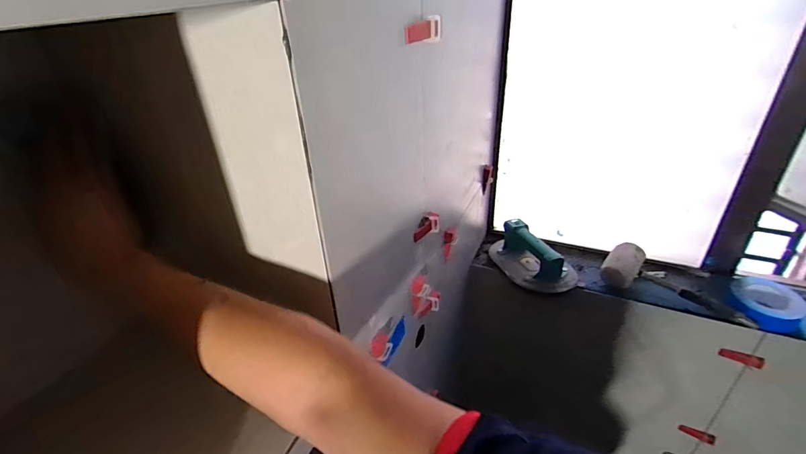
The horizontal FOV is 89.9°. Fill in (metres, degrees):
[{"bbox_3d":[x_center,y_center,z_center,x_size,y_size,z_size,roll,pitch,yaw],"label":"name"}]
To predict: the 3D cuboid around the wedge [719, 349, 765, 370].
[{"bbox_3d":[0.719,0.278,0.857,0.075,0.027,0.010,15,36,26],"label":"wedge"}]

